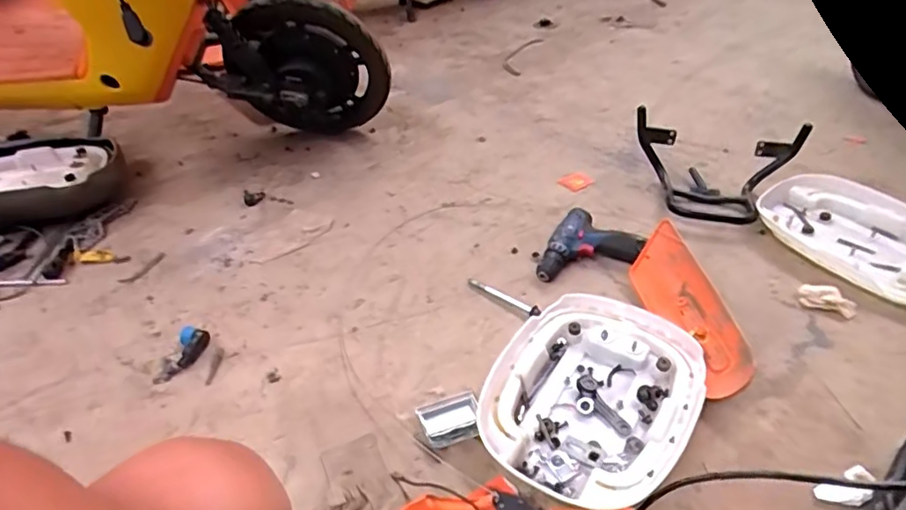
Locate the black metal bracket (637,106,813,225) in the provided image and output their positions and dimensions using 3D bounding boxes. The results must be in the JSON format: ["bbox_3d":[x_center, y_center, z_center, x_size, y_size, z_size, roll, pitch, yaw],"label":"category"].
[{"bbox_3d":[0.571,-0.194,1.252,0.352,0.156,0.242,10,39,12],"label":"black metal bracket"}]

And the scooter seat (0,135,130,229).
[{"bbox_3d":[-0.918,-0.155,1.244,0.373,0.094,0.269,-19,42,-23],"label":"scooter seat"}]

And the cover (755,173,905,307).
[{"bbox_3d":[0.827,-0.039,1.153,0.308,0.050,0.386,-16,40,-19],"label":"cover"}]

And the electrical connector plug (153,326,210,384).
[{"bbox_3d":[-0.443,0.167,0.942,0.050,0.034,0.112,16,55,20],"label":"electrical connector plug"}]

